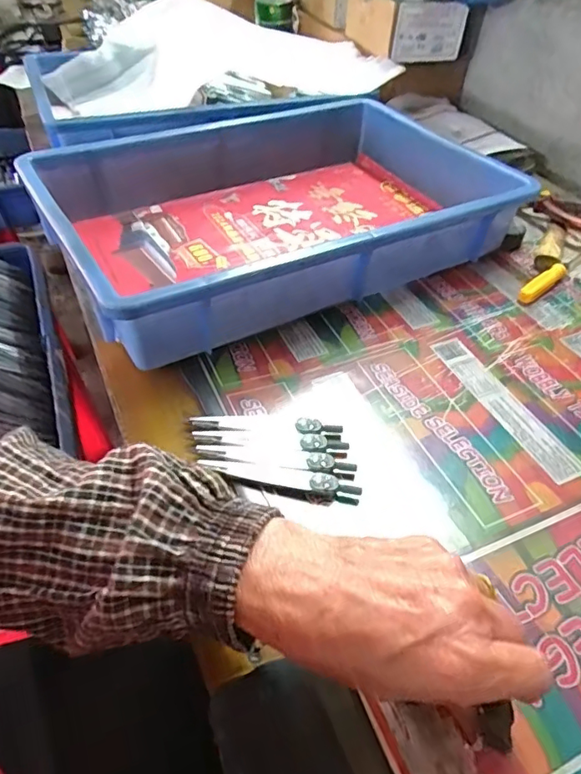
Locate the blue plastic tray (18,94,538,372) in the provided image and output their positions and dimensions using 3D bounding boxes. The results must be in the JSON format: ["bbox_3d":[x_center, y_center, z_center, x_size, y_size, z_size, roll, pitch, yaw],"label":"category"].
[{"bbox_3d":[-0.003,-0.185,0.541,0.434,0.083,0.293,-21,50,-22],"label":"blue plastic tray"}]

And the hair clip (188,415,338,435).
[{"bbox_3d":[-0.019,0.026,0.381,0.109,0.006,0.018,2,46,-1],"label":"hair clip"}]

